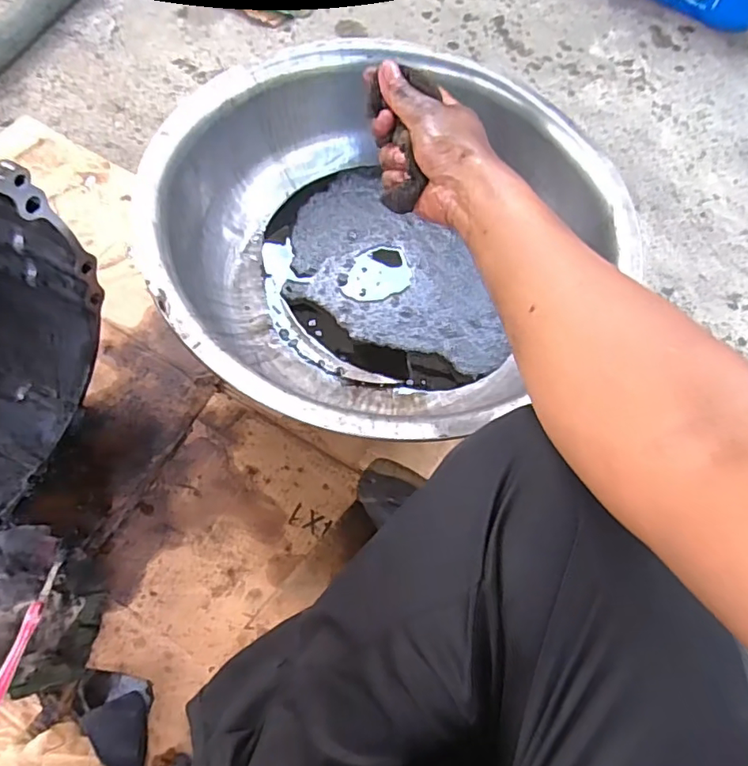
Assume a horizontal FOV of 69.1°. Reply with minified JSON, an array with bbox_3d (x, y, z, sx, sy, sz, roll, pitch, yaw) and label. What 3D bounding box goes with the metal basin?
[{"bbox_3d":[0.010,-0.162,0.620,0.481,0.168,0.453,1,67,-3],"label":"metal basin"}]

